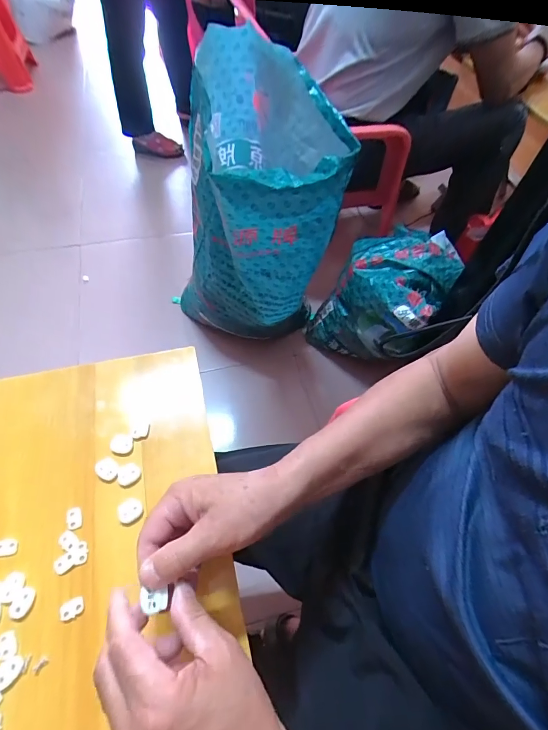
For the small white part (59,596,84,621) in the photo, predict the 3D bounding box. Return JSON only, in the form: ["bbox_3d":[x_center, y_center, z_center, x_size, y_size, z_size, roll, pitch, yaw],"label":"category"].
[{"bbox_3d":[-0.177,0.213,0.325,0.020,0.004,0.015,-19,60,-15],"label":"small white part"}]

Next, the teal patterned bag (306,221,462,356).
[{"bbox_3d":[0.284,-0.175,0.988,0.282,0.304,0.258,36,62,19],"label":"teal patterned bag"}]

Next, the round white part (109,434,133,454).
[{"bbox_3d":[-0.165,0.086,0.404,0.021,0.012,0.019,19,58,9],"label":"round white part"}]

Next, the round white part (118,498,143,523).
[{"bbox_3d":[-0.143,0.144,0.370,0.023,0.006,0.023,2,57,-2],"label":"round white part"}]

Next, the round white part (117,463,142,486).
[{"bbox_3d":[-0.151,0.114,0.390,0.022,0.004,0.023,2,57,-2],"label":"round white part"}]

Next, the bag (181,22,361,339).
[{"bbox_3d":[-0.074,-0.337,0.902,0.336,0.591,0.441,-11,58,-10],"label":"bag"}]

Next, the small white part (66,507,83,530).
[{"bbox_3d":[-0.198,0.151,0.368,0.015,0.004,0.022,-16,59,-13],"label":"small white part"}]

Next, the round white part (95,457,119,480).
[{"bbox_3d":[-0.174,0.109,0.390,0.023,0.006,0.020,37,62,19],"label":"round white part"}]

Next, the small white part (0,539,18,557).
[{"bbox_3d":[-0.250,0.170,0.346,0.022,0.004,0.015,2,57,-2],"label":"small white part"}]

